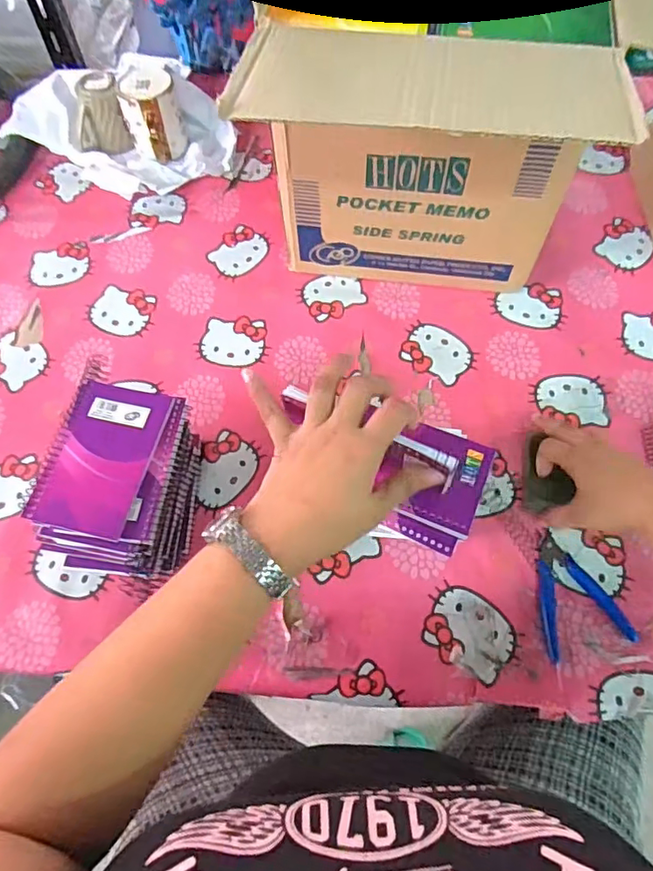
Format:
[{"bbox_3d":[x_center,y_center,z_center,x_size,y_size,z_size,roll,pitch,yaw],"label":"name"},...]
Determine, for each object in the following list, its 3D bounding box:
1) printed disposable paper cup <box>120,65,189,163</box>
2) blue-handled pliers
[{"bbox_3d":[-0.242,-0.448,0.770,0.077,0.089,0.094,-15,64,-5],"label":"printed disposable paper cup"},{"bbox_3d":[0.234,0.151,0.526,0.081,0.010,0.114,-16,64,-5],"label":"blue-handled pliers"}]

